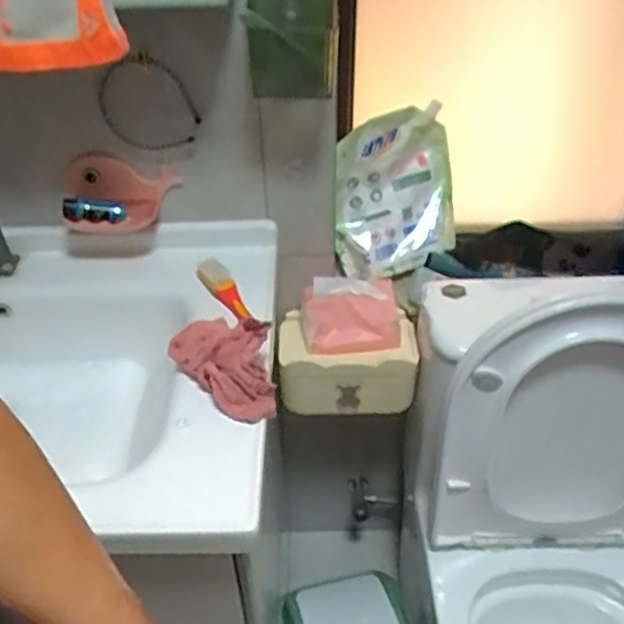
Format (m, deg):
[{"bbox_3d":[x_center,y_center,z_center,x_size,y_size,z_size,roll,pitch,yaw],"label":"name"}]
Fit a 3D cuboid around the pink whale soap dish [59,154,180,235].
[{"bbox_3d":[-0.273,-0.162,0.901,0.159,0.095,0.074,5,39,7],"label":"pink whale soap dish"}]

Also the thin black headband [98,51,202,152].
[{"bbox_3d":[-0.215,-0.272,0.843,0.132,0.121,0.014,5,39,8],"label":"thin black headband"}]

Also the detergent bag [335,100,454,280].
[{"bbox_3d":[0.141,-0.196,1.064,0.196,0.240,0.131,4,39,7],"label":"detergent bag"}]

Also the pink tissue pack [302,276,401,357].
[{"bbox_3d":[0.063,0.001,1.005,0.149,0.100,0.091,-3,39,-2],"label":"pink tissue pack"}]

